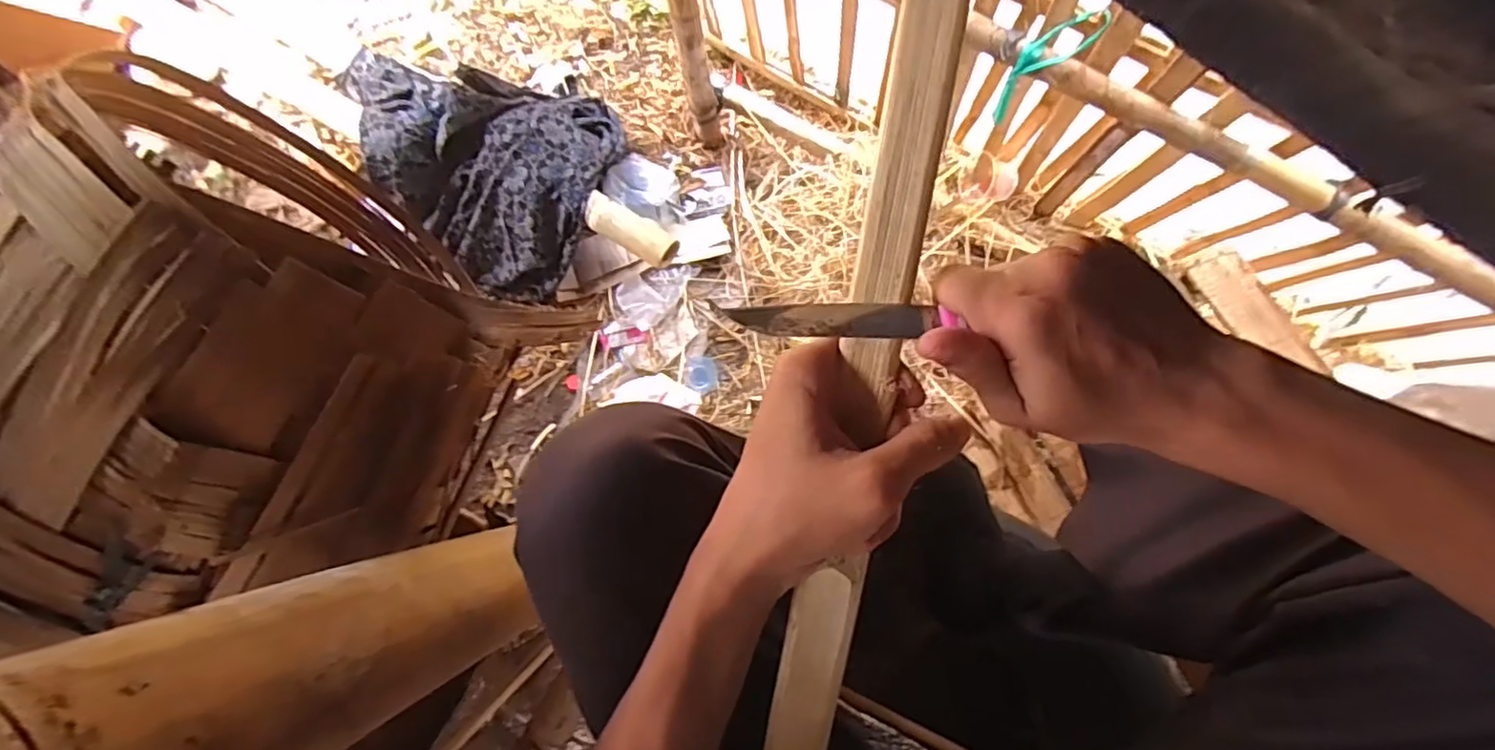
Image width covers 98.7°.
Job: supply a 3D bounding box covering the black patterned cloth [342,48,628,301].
[{"bbox_3d":[-0.510,-0.372,1.215,0.487,0.244,0.418,3,84,6],"label":"black patterned cloth"}]

